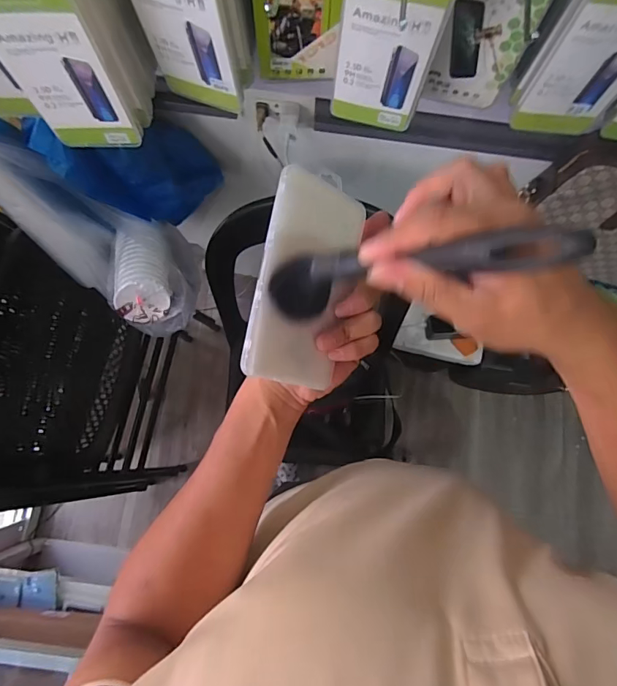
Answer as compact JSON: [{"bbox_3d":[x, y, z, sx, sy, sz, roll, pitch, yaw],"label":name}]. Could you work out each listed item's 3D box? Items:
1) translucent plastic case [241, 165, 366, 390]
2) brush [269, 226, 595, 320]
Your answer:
[{"bbox_3d":[0.000,-0.047,0.334,0.083,0.014,0.157,9,94,-33],"label":"translucent plastic case"},{"bbox_3d":[0.058,-0.042,0.262,0.053,0.201,0.041,22,75,-39],"label":"brush"}]

